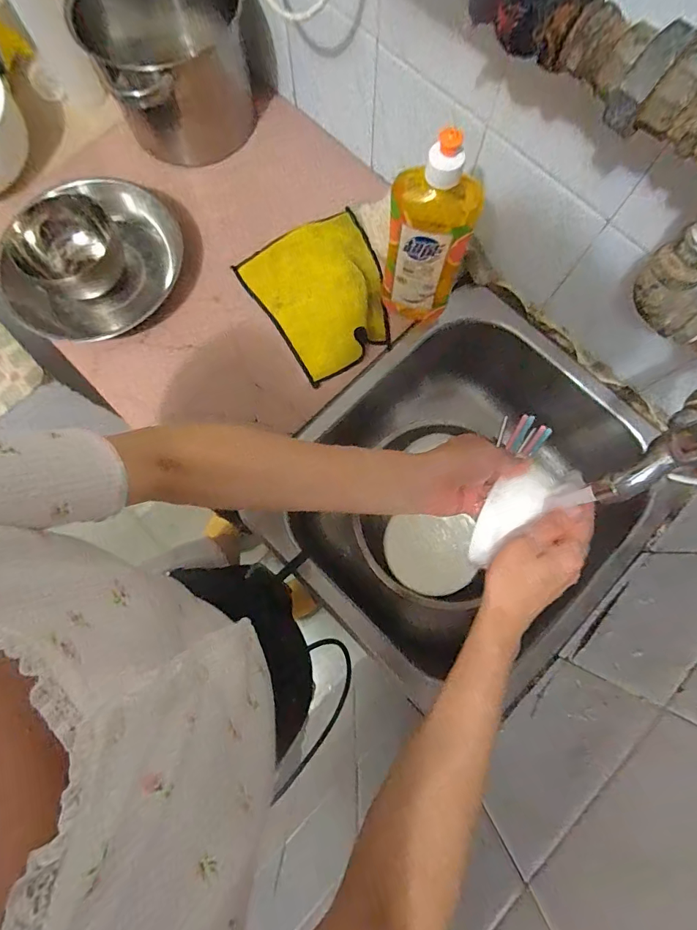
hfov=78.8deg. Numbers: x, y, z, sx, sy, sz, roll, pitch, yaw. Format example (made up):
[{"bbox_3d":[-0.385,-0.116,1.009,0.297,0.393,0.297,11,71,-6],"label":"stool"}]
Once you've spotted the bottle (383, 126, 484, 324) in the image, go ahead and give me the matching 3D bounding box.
[{"bbox_3d":[0.079,-0.223,0.424,0.076,0.211,0.051,14,79,4],"label":"bottle"}]

